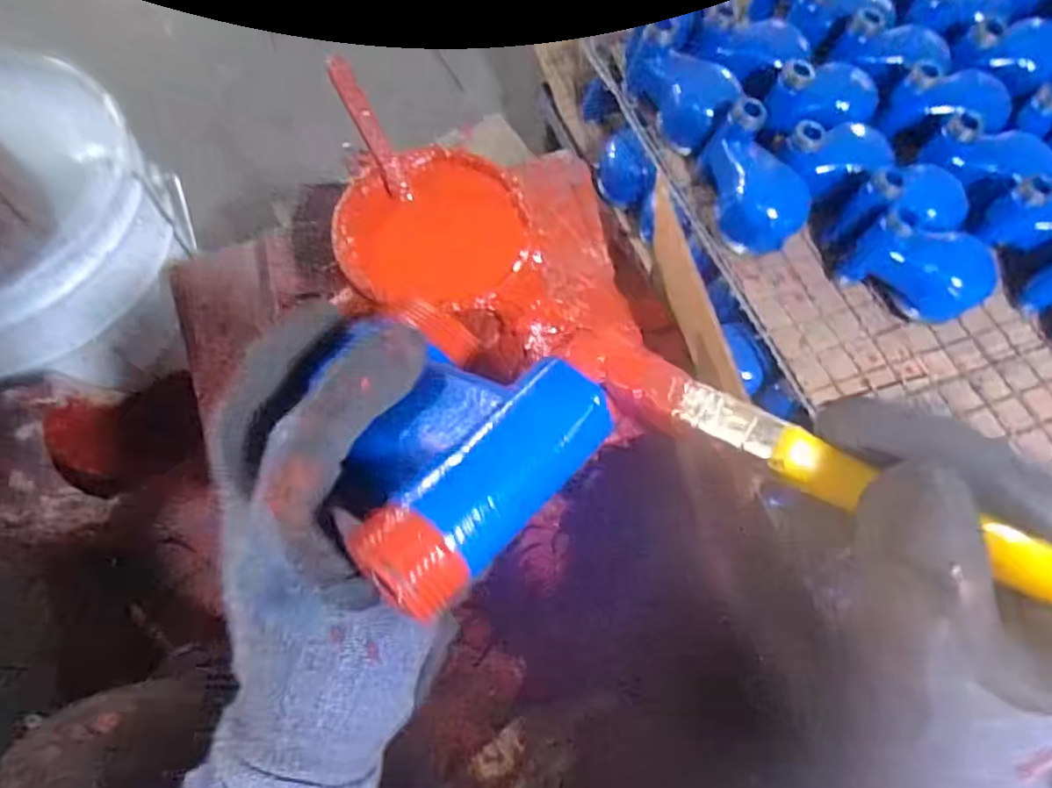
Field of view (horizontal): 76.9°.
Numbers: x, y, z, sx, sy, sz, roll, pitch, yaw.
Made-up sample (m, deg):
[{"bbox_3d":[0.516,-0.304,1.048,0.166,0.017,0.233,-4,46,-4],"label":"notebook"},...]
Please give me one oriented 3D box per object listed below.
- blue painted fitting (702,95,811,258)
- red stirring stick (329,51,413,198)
[{"bbox_3d":[0.238,-0.215,0.664,0.081,0.090,0.125,-10,67,-7],"label":"blue painted fitting"},{"bbox_3d":[-0.107,-0.183,0.461,0.015,0.010,0.101,-30,106,-15],"label":"red stirring stick"}]

